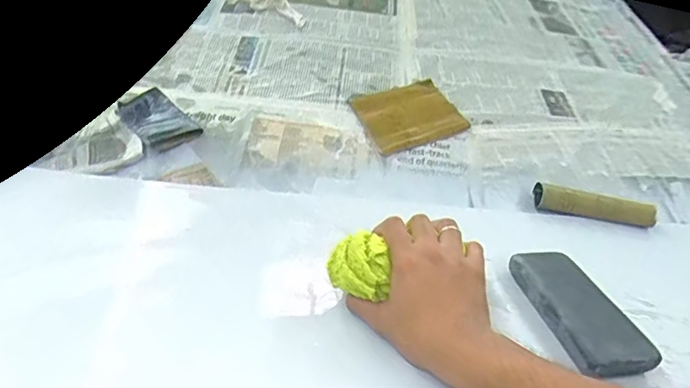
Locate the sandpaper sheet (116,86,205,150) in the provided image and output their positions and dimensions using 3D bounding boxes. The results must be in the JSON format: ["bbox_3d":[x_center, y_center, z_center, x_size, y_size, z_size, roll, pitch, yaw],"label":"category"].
[{"bbox_3d":[-0.243,-0.097,0.673,0.068,0.004,0.108,-34,62,-28],"label":"sandpaper sheet"}]

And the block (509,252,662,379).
[{"bbox_3d":[0.213,0.103,0.475,0.063,0.027,0.143,1,26,-13],"label":"block"}]

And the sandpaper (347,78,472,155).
[{"bbox_3d":[0.089,-0.110,0.724,0.135,0.011,0.103,-17,61,-16],"label":"sandpaper"}]

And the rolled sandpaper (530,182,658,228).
[{"bbox_3d":[0.315,0.014,0.648,0.151,0.038,0.025,10,26,6],"label":"rolled sandpaper"}]

